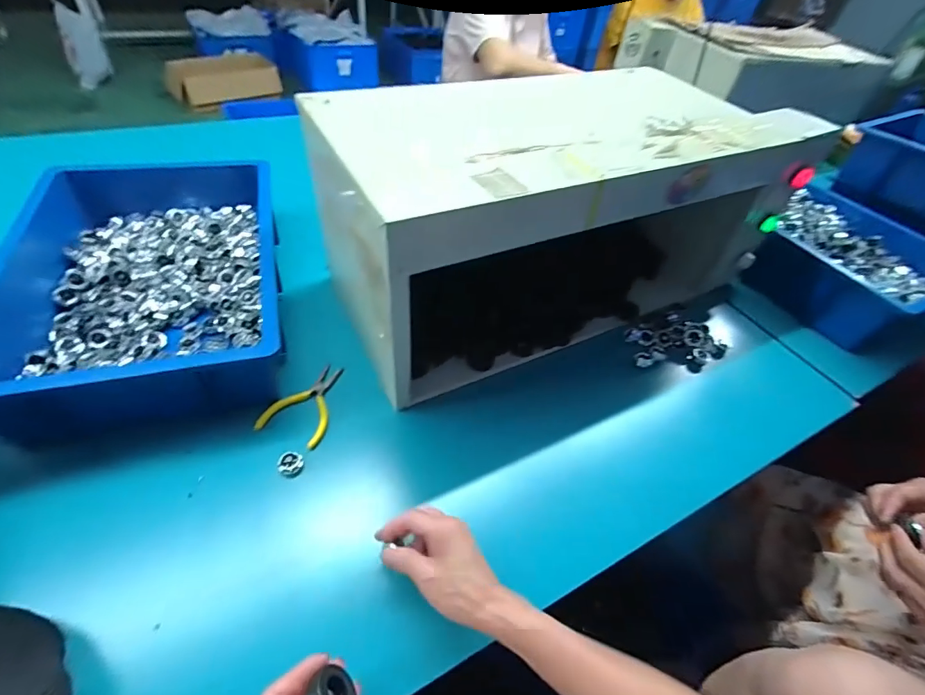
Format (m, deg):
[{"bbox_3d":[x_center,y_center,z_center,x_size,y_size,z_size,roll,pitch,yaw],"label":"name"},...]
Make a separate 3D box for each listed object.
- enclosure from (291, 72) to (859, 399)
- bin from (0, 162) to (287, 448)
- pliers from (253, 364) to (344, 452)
[{"bbox_3d":[0.143,-0.196,0.652,0.637,0.289,0.290,-17,53,-20],"label":"enclosure"},{"bbox_3d":[-0.424,-0.101,0.608,0.321,0.114,0.476,-10,51,-15],"label":"bin"},{"bbox_3d":[-0.194,0.068,0.558,0.076,0.013,0.116,18,49,9],"label":"pliers"}]

